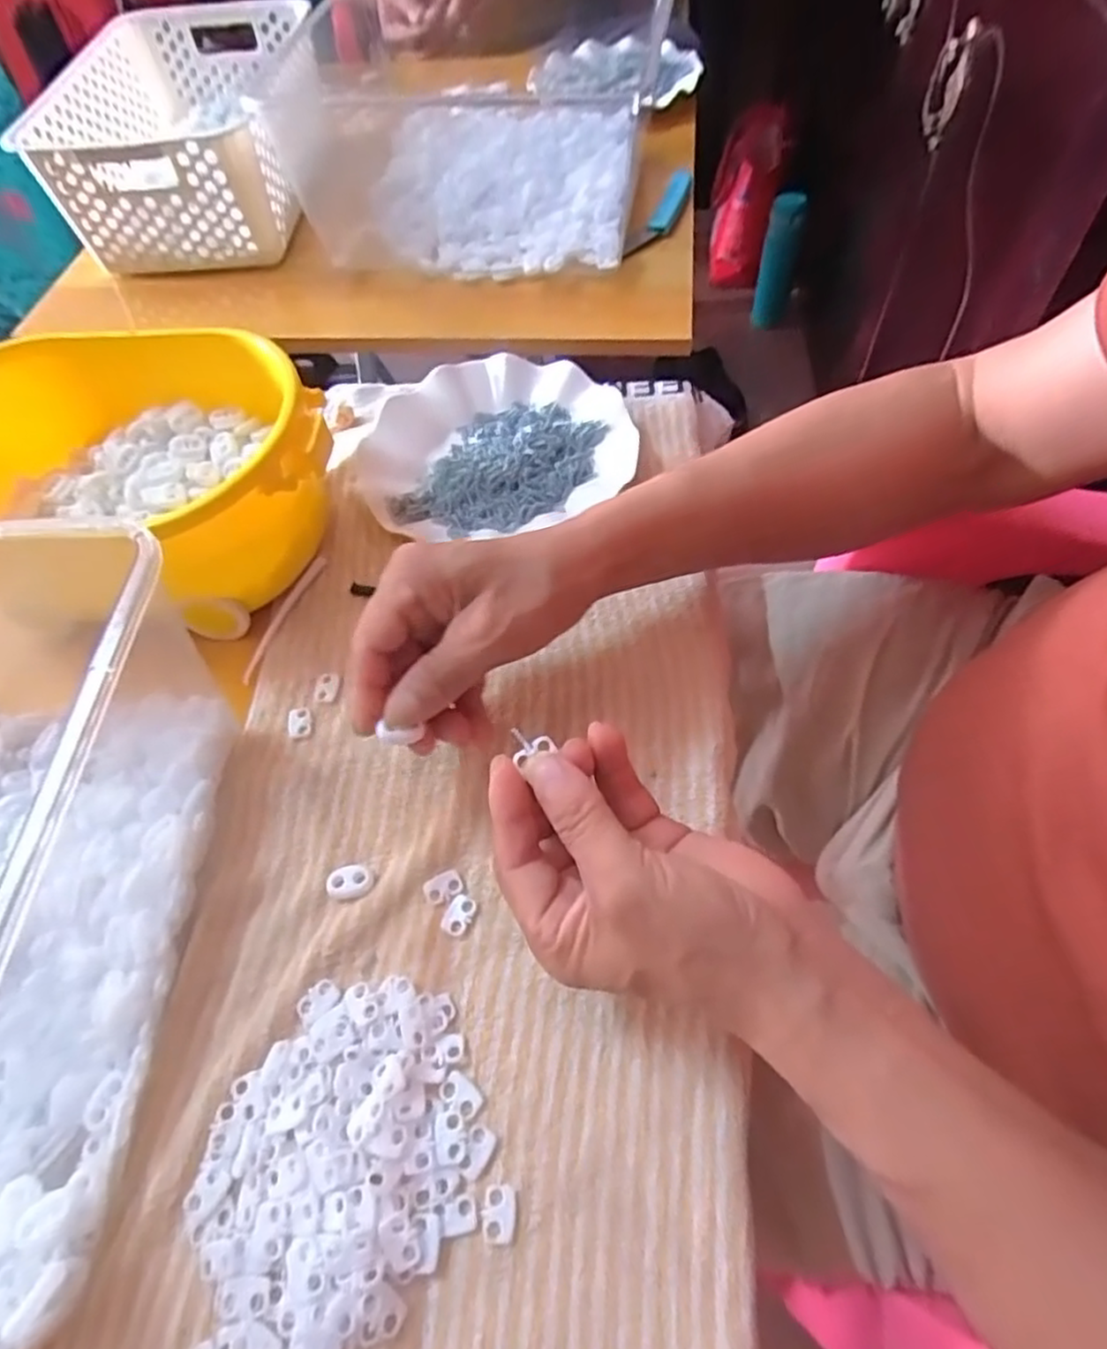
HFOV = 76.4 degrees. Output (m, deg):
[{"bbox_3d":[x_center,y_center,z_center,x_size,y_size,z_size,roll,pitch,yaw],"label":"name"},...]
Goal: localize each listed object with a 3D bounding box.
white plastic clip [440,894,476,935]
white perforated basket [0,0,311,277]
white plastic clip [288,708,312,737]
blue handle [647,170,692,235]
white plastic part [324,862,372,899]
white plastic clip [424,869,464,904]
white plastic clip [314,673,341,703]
[{"bbox_3d":[-0.045,0.113,0.331,0.012,0.004,0.019,21,62,17],"label":"white plastic clip"},{"bbox_3d":[-0.351,-0.523,0.684,0.210,0.106,0.311,-6,58,1],"label":"white perforated basket"},{"bbox_3d":[-0.142,0.027,0.392,0.013,0.005,0.016,-17,58,-6],"label":"white plastic clip"},{"bbox_3d":[0.111,-0.446,0.662,0.025,0.013,0.093,12,60,12],"label":"blue handle"},{"bbox_3d":[-0.100,0.100,0.341,0.023,0.004,0.015,-15,58,-4],"label":"white plastic part"},{"bbox_3d":[-0.053,0.102,0.339,0.018,0.004,0.013,-27,60,-12],"label":"white plastic clip"},{"bbox_3d":[-0.132,0.008,0.409,0.014,0.004,0.019,8,59,10],"label":"white plastic clip"}]

